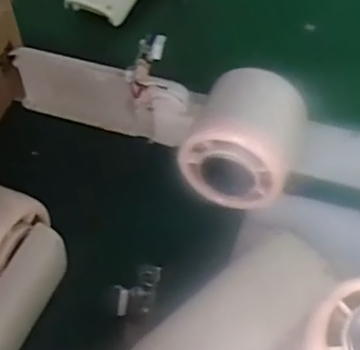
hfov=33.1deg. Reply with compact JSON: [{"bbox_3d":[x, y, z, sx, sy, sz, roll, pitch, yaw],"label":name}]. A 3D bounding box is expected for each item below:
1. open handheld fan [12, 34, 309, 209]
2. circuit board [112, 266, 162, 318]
[{"bbox_3d":[-0.011,-0.041,0.336,0.164,0.056,0.064,27,61,16],"label":"open handheld fan"},{"bbox_3d":[-0.020,0.053,0.281,0.017,0.008,0.027,17,97,0],"label":"circuit board"}]

